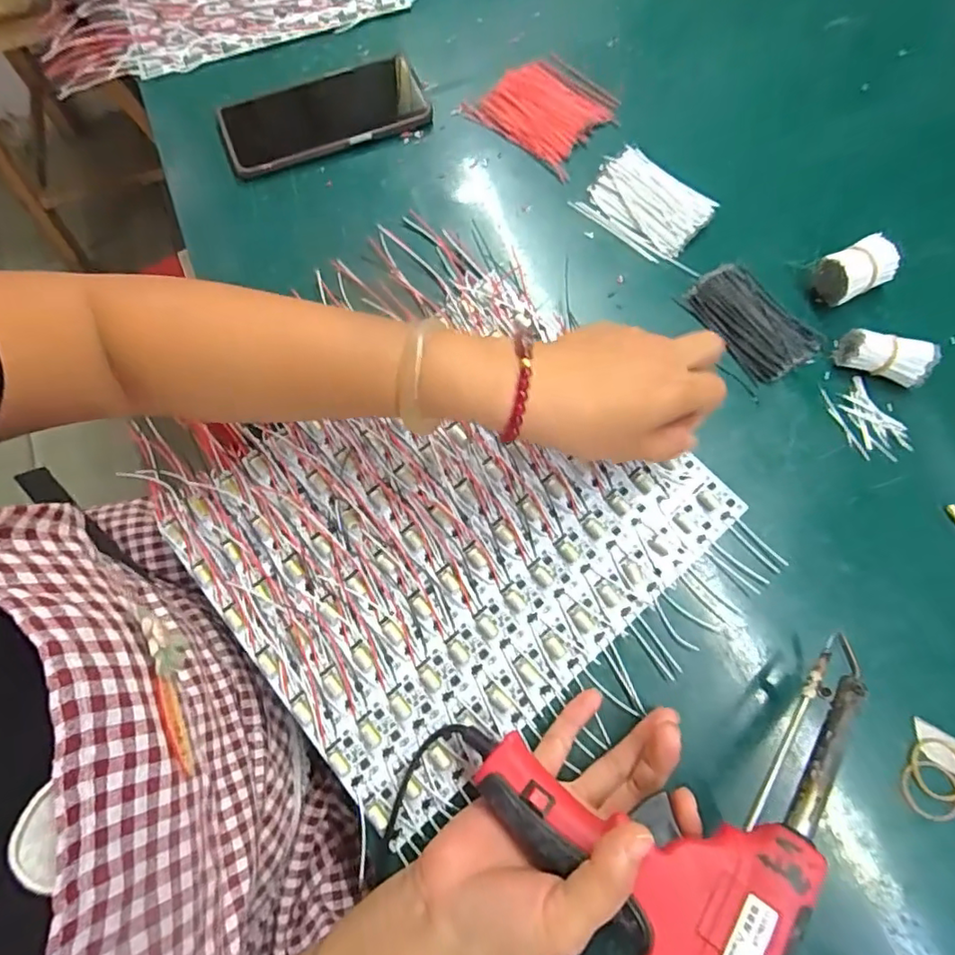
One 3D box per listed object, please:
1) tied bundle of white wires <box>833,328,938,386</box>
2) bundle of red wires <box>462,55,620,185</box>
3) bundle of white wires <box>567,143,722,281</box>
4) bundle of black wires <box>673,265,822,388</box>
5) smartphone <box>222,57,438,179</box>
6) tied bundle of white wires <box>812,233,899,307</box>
[{"bbox_3d":[0.270,-0.079,0.382,0.054,0.025,0.026,19,75,7],"label":"tied bundle of white wires"},{"bbox_3d":[0.054,-0.302,0.473,0.103,0.012,0.085,38,78,11],"label":"bundle of red wires"},{"bbox_3d":[0.131,-0.205,0.438,0.100,0.010,0.066,39,78,12],"label":"bundle of white wires"},{"bbox_3d":[0.192,-0.110,0.403,0.058,0.006,0.089,-35,76,-9],"label":"bundle of black wires"},{"bbox_3d":[-0.128,-0.303,0.477,0.164,0.013,0.085,-20,74,-5],"label":"smartphone"},{"bbox_3d":[0.261,-0.141,0.400,0.048,0.030,0.031,-23,74,-6],"label":"tied bundle of white wires"}]

